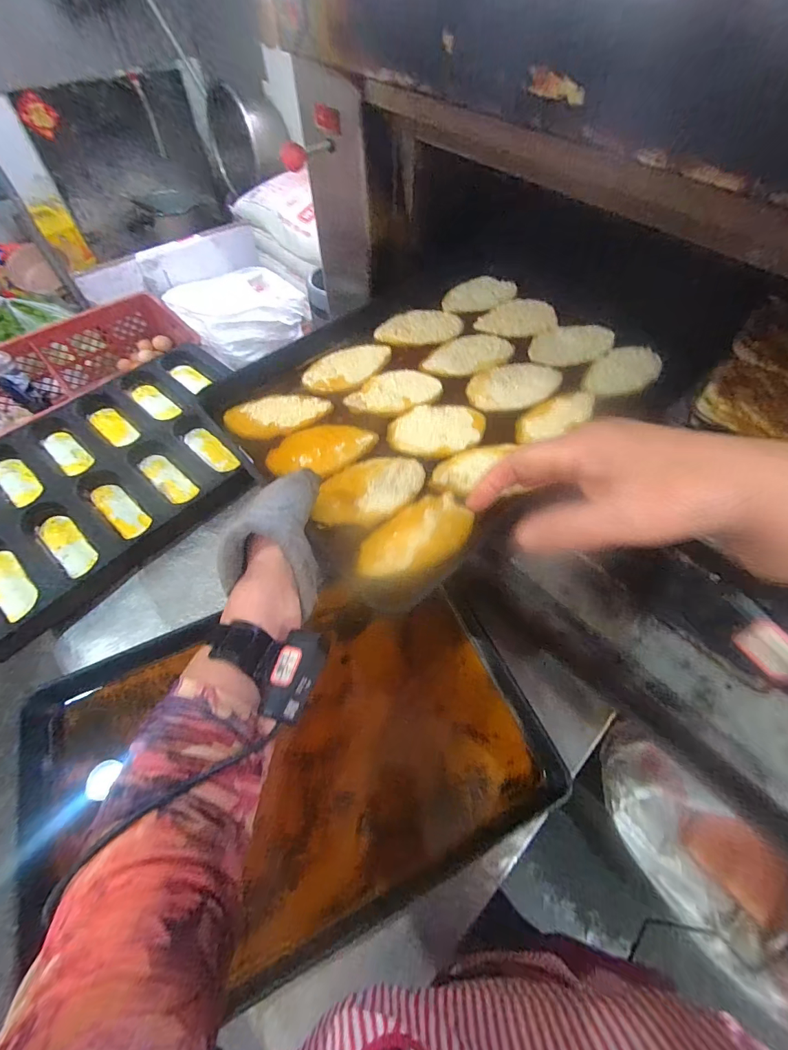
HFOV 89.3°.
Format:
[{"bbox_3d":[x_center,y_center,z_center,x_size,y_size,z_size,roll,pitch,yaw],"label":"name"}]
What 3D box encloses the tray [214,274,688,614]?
[{"bbox_3d":[0.075,-0.194,0.570,0.639,0.037,0.406,-34,66,-20],"label":"tray"}]

